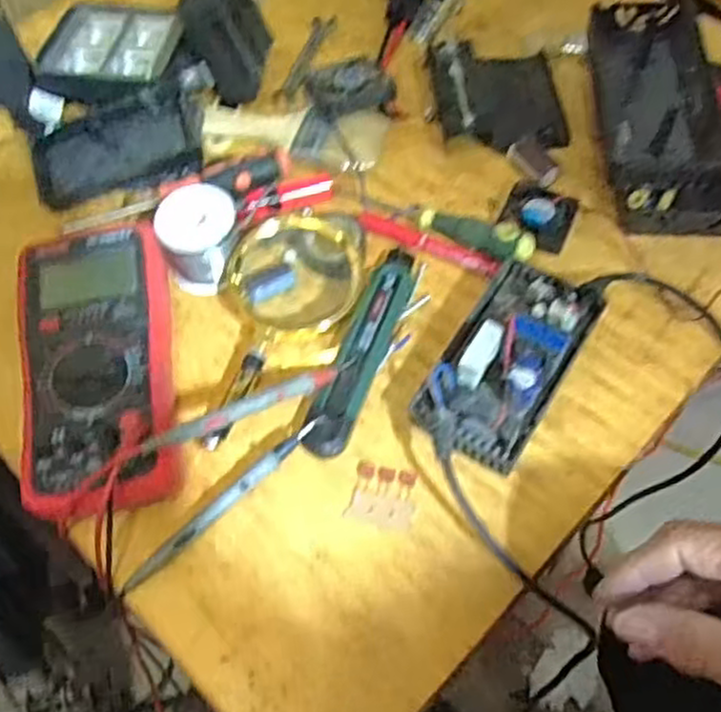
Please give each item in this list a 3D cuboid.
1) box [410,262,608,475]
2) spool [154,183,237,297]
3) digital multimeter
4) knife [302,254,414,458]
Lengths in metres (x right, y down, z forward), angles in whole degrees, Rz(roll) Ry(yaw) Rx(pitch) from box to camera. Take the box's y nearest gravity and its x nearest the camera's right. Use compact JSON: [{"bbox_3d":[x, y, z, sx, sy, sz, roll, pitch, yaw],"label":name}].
[{"bbox_3d":[0.089,0.003,0.459,0.068,0.052,0.140,27,64,18],"label":"box"},{"bbox_3d":[-0.110,-0.081,0.516,0.052,0.054,0.046,-18,59,-7],"label":"spool"},{"bbox_3d":[-0.162,0.010,0.467,0.089,0.055,0.183,-9,59,-2],"label":"digital multimeter"},{"bbox_3d":[0.004,-0.008,0.493,0.027,0.016,0.159,18,61,14],"label":"knife"}]

